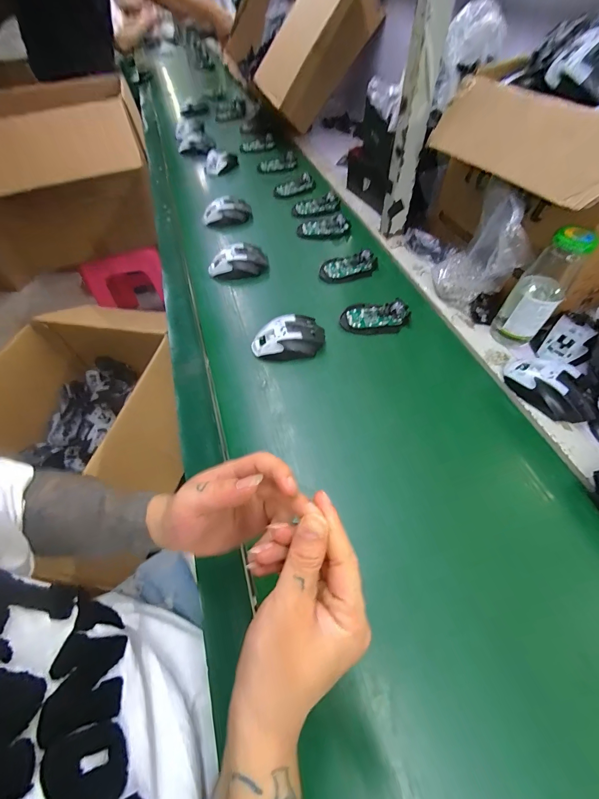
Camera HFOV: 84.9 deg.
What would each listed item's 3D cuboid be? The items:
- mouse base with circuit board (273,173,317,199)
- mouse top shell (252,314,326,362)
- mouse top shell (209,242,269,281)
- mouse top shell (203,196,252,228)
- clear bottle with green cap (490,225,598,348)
[{"bbox_3d":[-0.014,-0.545,0.837,0.105,0.023,0.053,-22,58,-11],"label":"mouse base with circuit board"},{"bbox_3d":[-0.018,-0.100,0.519,0.117,0.034,0.067,-9,56,-3],"label":"mouse top shell"},{"bbox_3d":[-0.121,-0.271,0.647,0.119,0.040,0.075,-1,56,2],"label":"mouse top shell"},{"bbox_3d":[-0.168,-0.422,0.754,0.115,0.046,0.037,-8,56,-2],"label":"mouse top shell"},{"bbox_3d":[0.335,-0.149,0.462,0.058,0.168,0.054,26,61,19],"label":"clear bottle with green cap"}]

